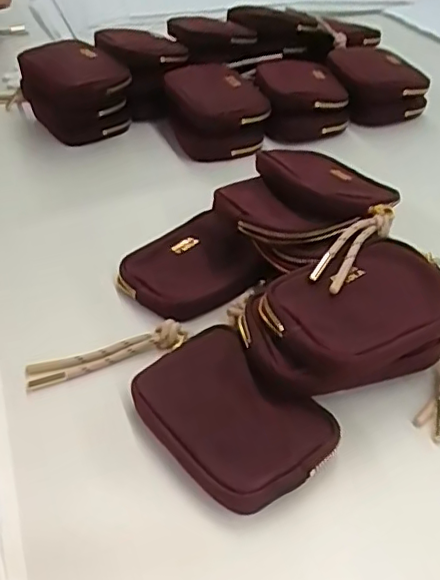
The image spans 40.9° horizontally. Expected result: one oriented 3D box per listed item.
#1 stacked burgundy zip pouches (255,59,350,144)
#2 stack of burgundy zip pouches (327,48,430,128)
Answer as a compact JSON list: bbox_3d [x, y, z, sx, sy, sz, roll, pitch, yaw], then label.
[{"bbox_3d":[0.088,-0.204,0.638,0.093,0.046,0.098,-4,40,-2],"label":"stacked burgundy zip pouches"},{"bbox_3d":[0.170,-0.232,0.666,0.091,0.049,0.107,-12,41,-11],"label":"stack of burgundy zip pouches"}]

